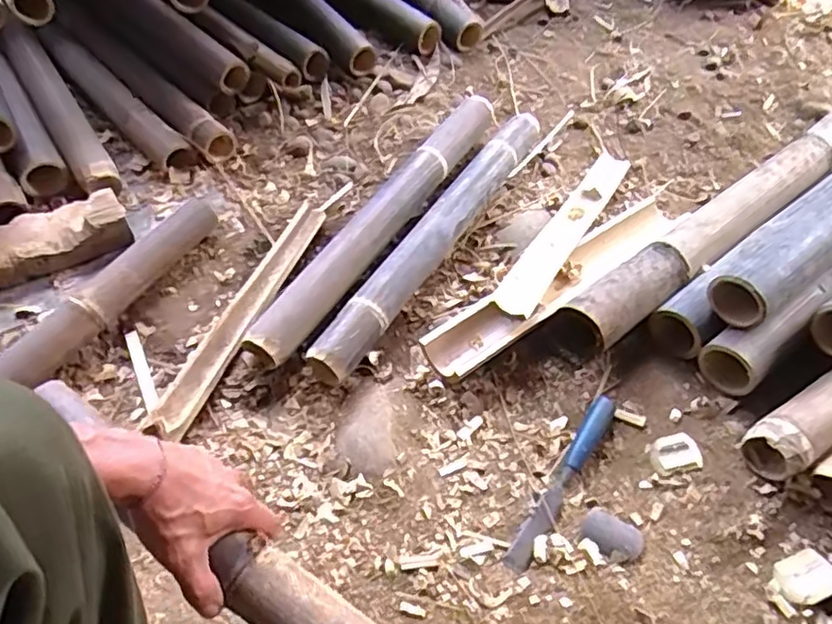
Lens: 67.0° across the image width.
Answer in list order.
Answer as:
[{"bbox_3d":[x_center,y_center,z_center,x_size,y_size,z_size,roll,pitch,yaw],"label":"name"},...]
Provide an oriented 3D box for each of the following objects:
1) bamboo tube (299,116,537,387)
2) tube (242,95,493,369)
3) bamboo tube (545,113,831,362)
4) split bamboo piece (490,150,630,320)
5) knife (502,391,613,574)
[{"bbox_3d":[0.043,-0.129,0.922,0.063,0.049,0.602,26,55,18],"label":"bamboo tube"},{"bbox_3d":[-0.037,-0.148,0.928,0.062,0.057,0.603,25,55,18],"label":"tube"},{"bbox_3d":[0.468,-0.142,0.928,0.714,0.070,0.085,-32,58,-24],"label":"bamboo tube"},{"bbox_3d":[0.233,-0.137,0.940,0.057,0.017,0.470,28,46,16],"label":"split bamboo piece"},{"bbox_3d":[0.165,0.184,0.700,0.026,0.019,0.231,29,56,20],"label":"knife"}]

